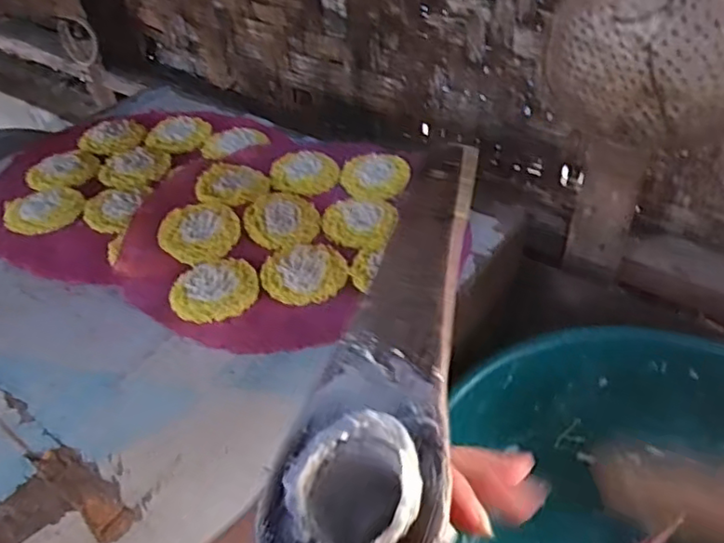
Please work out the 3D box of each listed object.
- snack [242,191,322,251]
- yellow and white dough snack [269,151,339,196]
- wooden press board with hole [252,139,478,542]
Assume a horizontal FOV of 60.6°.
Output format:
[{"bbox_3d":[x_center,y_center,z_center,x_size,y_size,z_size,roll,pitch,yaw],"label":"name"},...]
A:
[{"bbox_3d":[-0.085,-0.056,0.648,0.072,0.012,0.087,-18,44,-17],"label":"snack"},{"bbox_3d":[-0.067,-0.117,0.713,0.076,0.006,0.087,-6,42,-3],"label":"yellow and white dough snack"},{"bbox_3d":[-0.002,0.074,0.209,0.055,0.014,0.294,10,60,14],"label":"wooden press board with hole"}]

